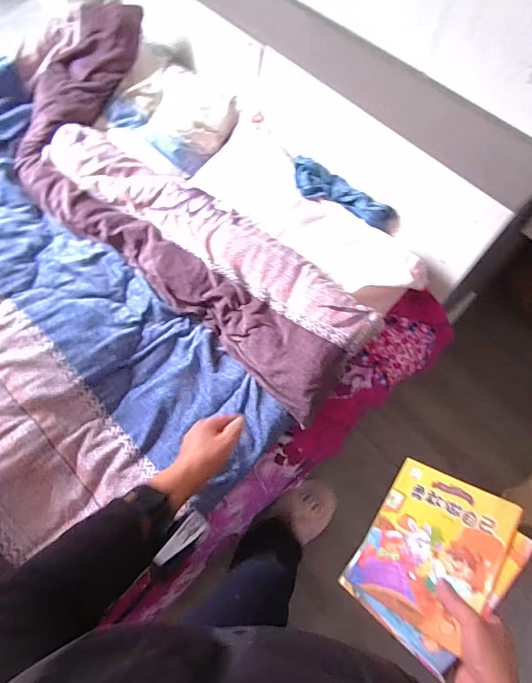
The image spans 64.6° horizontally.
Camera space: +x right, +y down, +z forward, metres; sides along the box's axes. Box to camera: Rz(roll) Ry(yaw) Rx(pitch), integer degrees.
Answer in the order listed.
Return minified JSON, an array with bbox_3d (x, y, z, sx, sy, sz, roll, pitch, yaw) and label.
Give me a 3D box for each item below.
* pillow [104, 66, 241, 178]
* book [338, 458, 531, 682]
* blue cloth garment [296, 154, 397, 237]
[{"bbox_3d":[-0.276,-0.675,1.260,0.356,0.106,0.269,36,70,16],"label":"pillow"},{"bbox_3d":[0.215,0.274,0.544,0.171,0.012,0.211,23,67,42],"label":"book"},{"bbox_3d":[0.185,-0.371,1.073,0.327,0.044,0.097,42,72,17],"label":"blue cloth garment"}]

